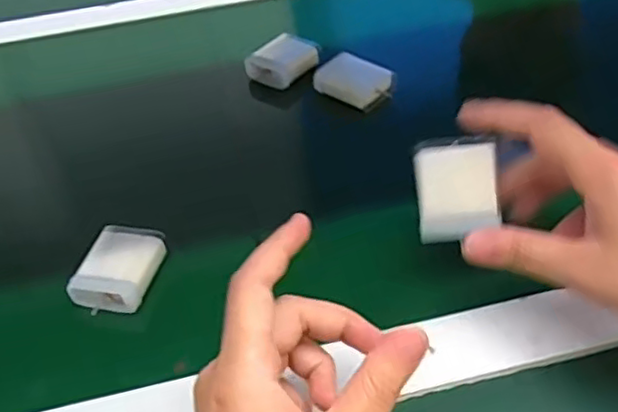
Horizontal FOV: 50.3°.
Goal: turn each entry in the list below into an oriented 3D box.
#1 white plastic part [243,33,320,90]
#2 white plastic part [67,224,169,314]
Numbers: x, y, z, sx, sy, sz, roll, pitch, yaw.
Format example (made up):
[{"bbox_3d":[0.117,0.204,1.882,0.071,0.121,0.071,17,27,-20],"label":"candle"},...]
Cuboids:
[{"bbox_3d":[-0.021,-0.121,0.543,0.054,0.017,0.044,-38,52,-27],"label":"white plastic part"},{"bbox_3d":[-0.113,0.037,0.395,0.041,0.016,0.057,7,46,14],"label":"white plastic part"}]

